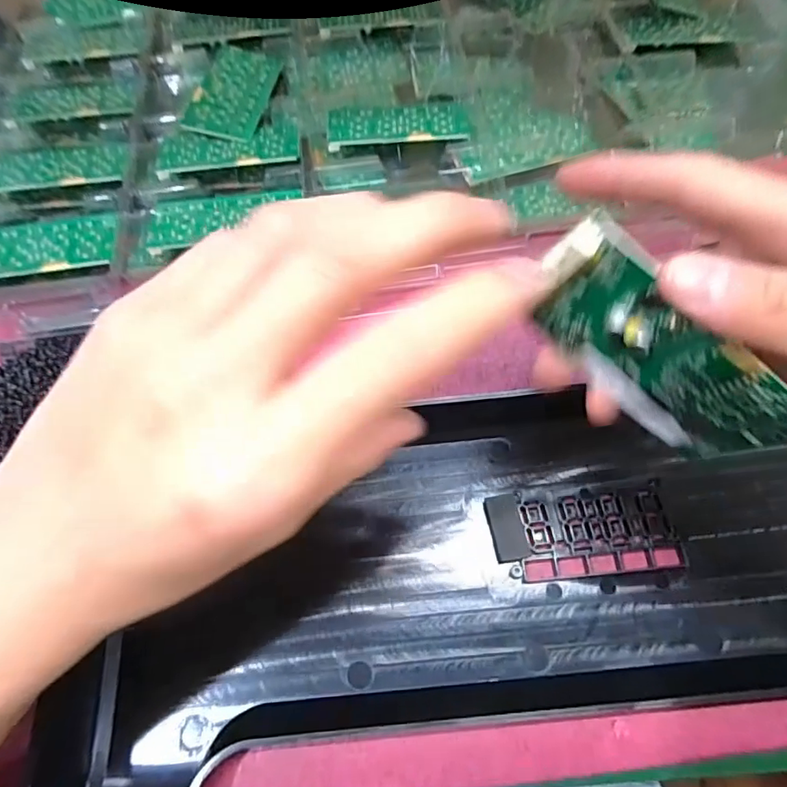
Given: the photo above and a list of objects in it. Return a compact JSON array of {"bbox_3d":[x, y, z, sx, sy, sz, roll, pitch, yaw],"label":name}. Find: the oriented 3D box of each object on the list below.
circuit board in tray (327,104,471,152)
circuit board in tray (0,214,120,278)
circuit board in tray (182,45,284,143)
[{"bbox_3d":[0.003,-0.184,0.360,0.095,0.015,0.045,-8,68,-1],"label":"circuit board in tray"},{"bbox_3d":[-0.219,-0.092,0.321,0.092,0.010,0.047,-9,68,-2],"label":"circuit board in tray"},{"bbox_3d":[-0.113,-0.219,0.379,0.048,0.005,0.097,14,63,-5],"label":"circuit board in tray"}]

